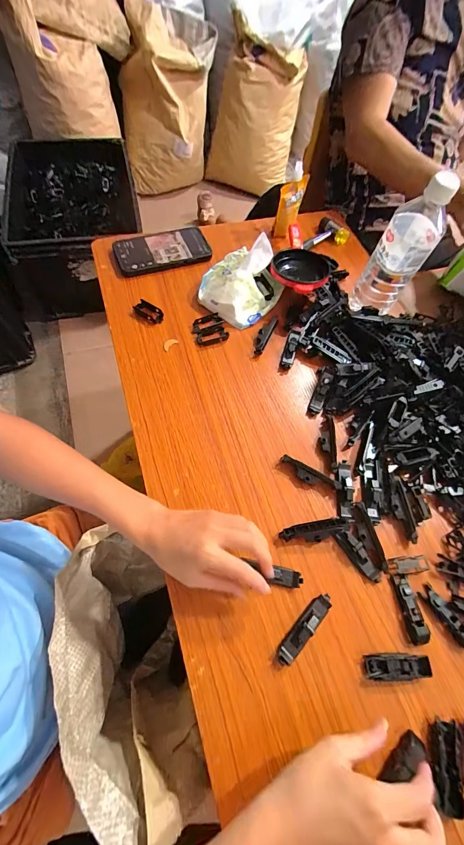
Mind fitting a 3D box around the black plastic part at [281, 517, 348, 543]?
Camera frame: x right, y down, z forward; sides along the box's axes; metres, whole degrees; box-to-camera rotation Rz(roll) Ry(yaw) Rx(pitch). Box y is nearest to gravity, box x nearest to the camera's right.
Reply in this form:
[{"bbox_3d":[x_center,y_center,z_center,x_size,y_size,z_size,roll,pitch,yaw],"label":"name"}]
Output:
[{"bbox_3d":[0.095,0.125,0.386,0.076,0.022,0.022,-6,64,-8],"label":"black plastic part"}]

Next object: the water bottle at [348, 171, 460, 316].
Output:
[{"bbox_3d":[0.235,-0.238,0.473,0.073,0.195,0.064,28,64,9],"label":"water bottle"}]

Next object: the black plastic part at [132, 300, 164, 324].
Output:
[{"bbox_3d":[-0.130,-0.174,0.527,0.048,0.012,0.024,33,65,11],"label":"black plastic part"}]

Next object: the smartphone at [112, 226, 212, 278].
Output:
[{"bbox_3d":[-0.121,-0.300,0.583,0.158,0.014,0.083,-18,72,-11],"label":"smartphone"}]

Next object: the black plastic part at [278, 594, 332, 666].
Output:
[{"bbox_3d":[0.076,0.212,0.346,0.019,0.017,0.078,43,67,15],"label":"black plastic part"}]

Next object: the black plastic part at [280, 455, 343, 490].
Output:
[{"bbox_3d":[0.098,0.066,0.420,0.079,0.021,0.016,28,64,9],"label":"black plastic part"}]

